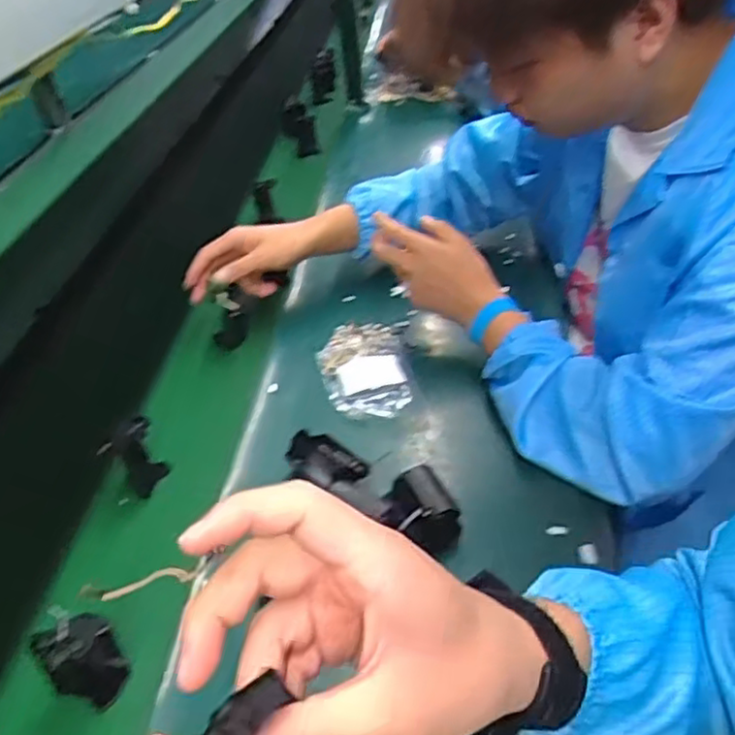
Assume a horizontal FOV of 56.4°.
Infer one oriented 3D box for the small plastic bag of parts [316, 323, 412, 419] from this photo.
[{"bbox_3d":[-0.006,-0.006,0.794,0.097,0.015,0.169,-4,41,-2],"label":"small plastic bag of parts"}]

